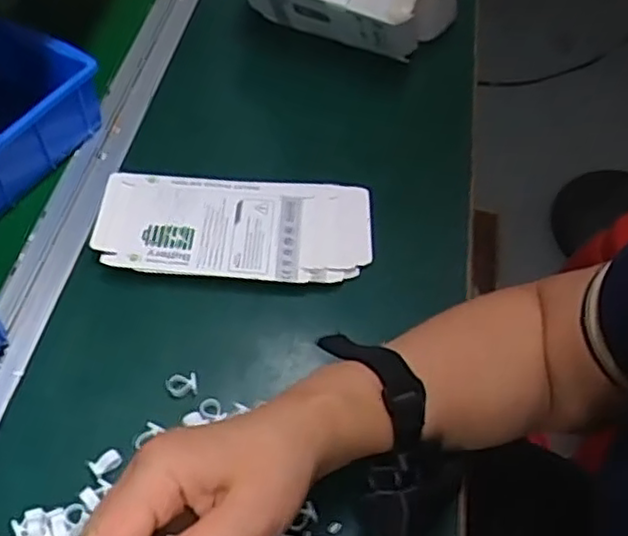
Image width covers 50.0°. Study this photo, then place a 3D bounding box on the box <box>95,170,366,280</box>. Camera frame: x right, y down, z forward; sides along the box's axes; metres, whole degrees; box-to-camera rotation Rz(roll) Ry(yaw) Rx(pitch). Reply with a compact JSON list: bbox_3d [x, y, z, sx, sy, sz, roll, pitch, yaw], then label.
[{"bbox_3d":[-0.059,-0.032,0.519,0.204,0.009,0.091,2,57,-5],"label":"box"}]

